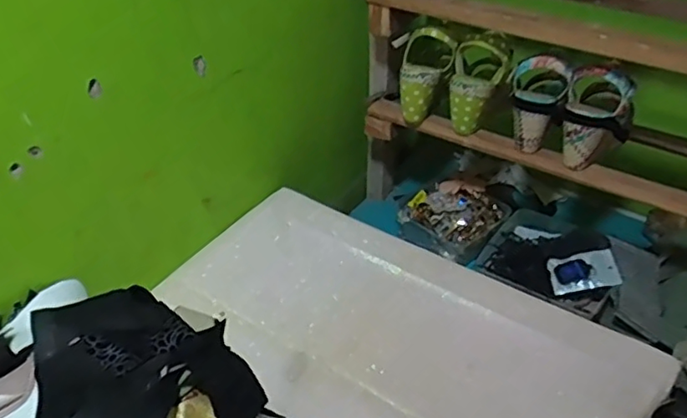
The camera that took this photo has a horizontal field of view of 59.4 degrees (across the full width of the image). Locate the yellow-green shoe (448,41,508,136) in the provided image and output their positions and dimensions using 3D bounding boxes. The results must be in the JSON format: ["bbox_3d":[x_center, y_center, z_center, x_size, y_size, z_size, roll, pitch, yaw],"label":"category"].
[{"bbox_3d":[0.201,-0.186,0.913,0.077,0.124,0.085,10,39,11],"label":"yellow-green shoe"}]

